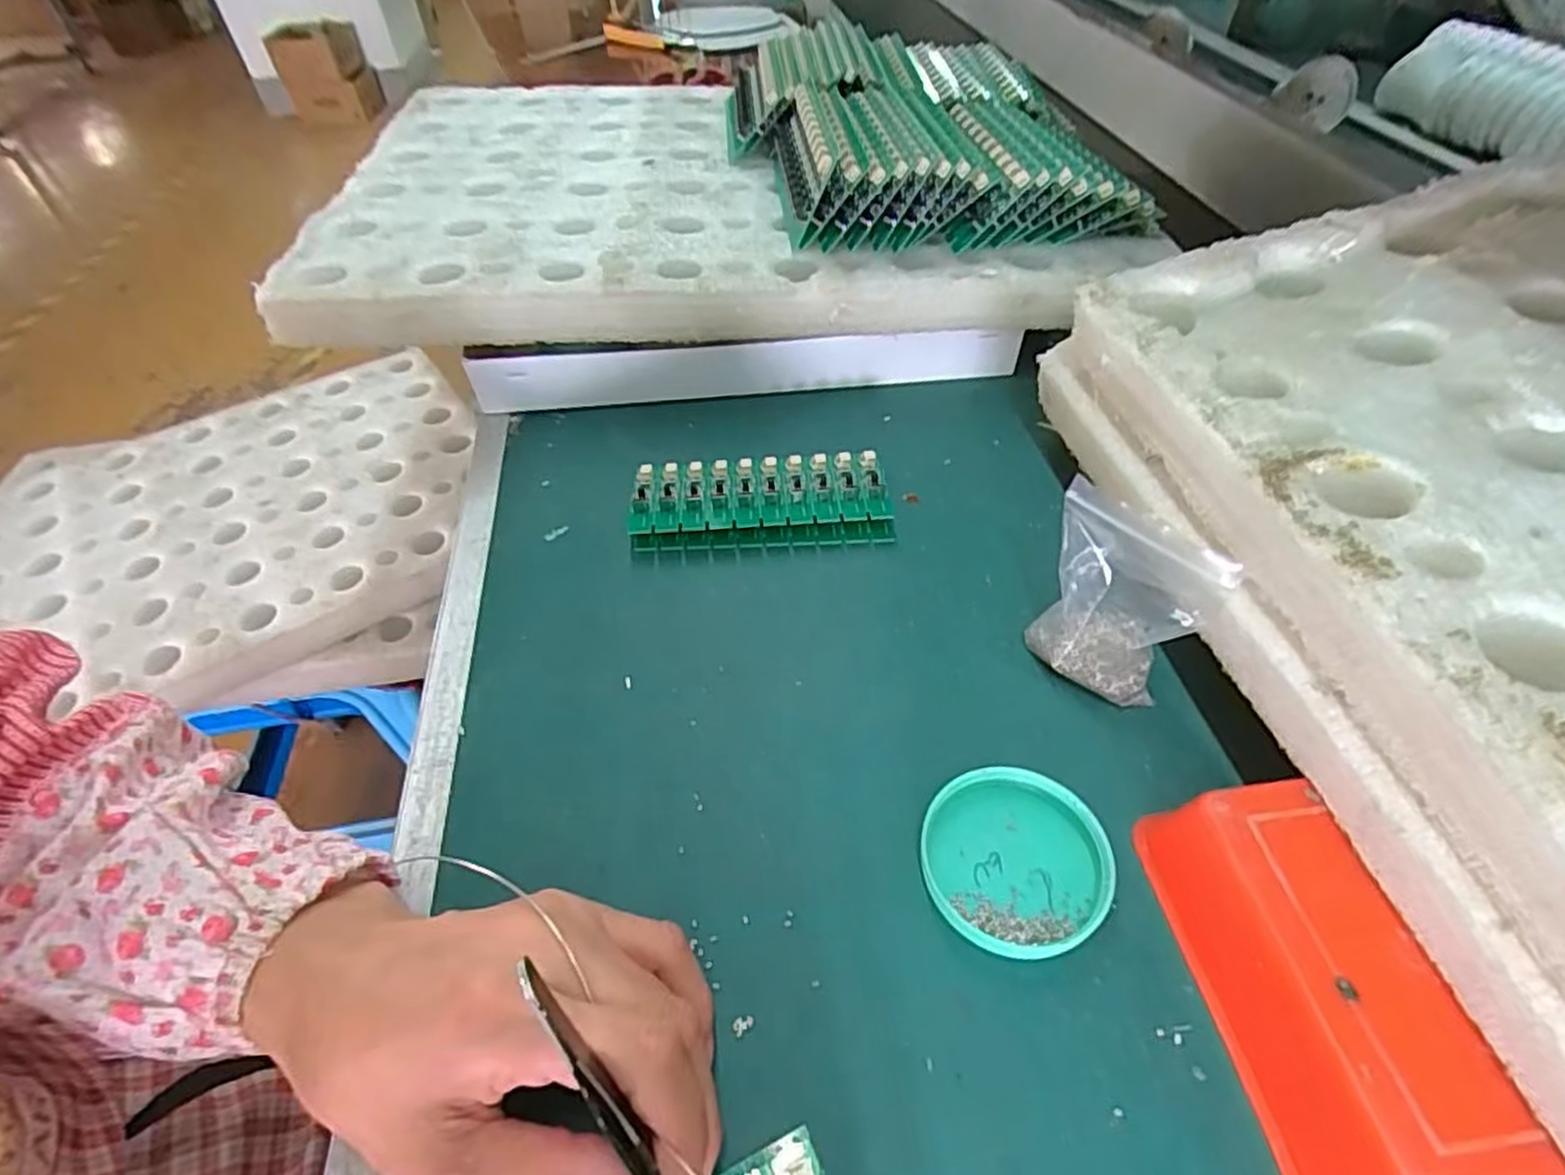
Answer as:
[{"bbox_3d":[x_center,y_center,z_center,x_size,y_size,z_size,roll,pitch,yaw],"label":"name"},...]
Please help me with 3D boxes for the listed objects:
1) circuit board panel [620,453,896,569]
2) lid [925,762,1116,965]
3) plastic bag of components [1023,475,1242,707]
[{"bbox_3d":[-0.013,-0.048,0.415,0.139,0.019,0.062,-6,48,-2],"label":"circuit board panel"},{"bbox_3d":[0.087,0.100,0.279,0.067,0.013,0.064,-2,48,2],"label":"lid"},{"bbox_3d":[0.139,0.007,0.311,0.063,0.086,0.035,21,53,21],"label":"plastic bag of components"}]

